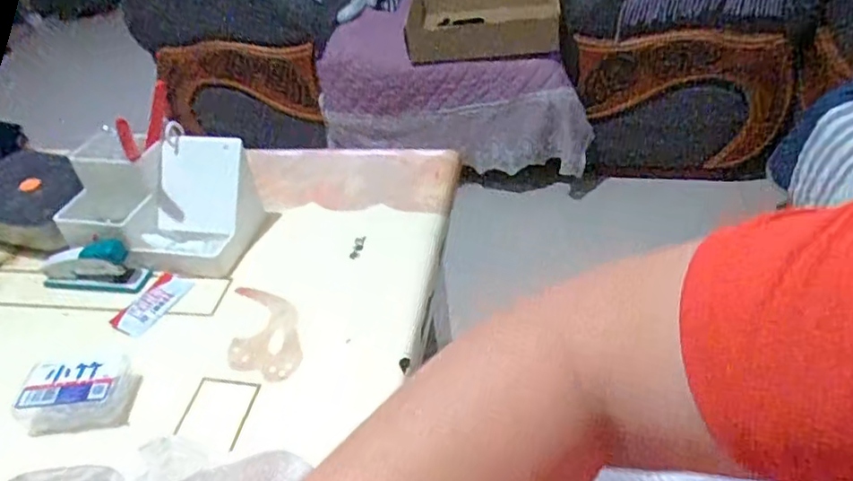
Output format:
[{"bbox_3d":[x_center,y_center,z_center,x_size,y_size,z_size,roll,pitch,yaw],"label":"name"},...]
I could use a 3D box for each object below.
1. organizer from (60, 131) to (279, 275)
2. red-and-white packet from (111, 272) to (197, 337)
[{"bbox_3d":[-0.288,-0.040,0.673,0.194,0.112,0.120,5,41,14],"label":"organizer"},{"bbox_3d":[-0.274,0.063,0.621,0.040,0.011,0.077,16,45,26],"label":"red-and-white packet"}]

